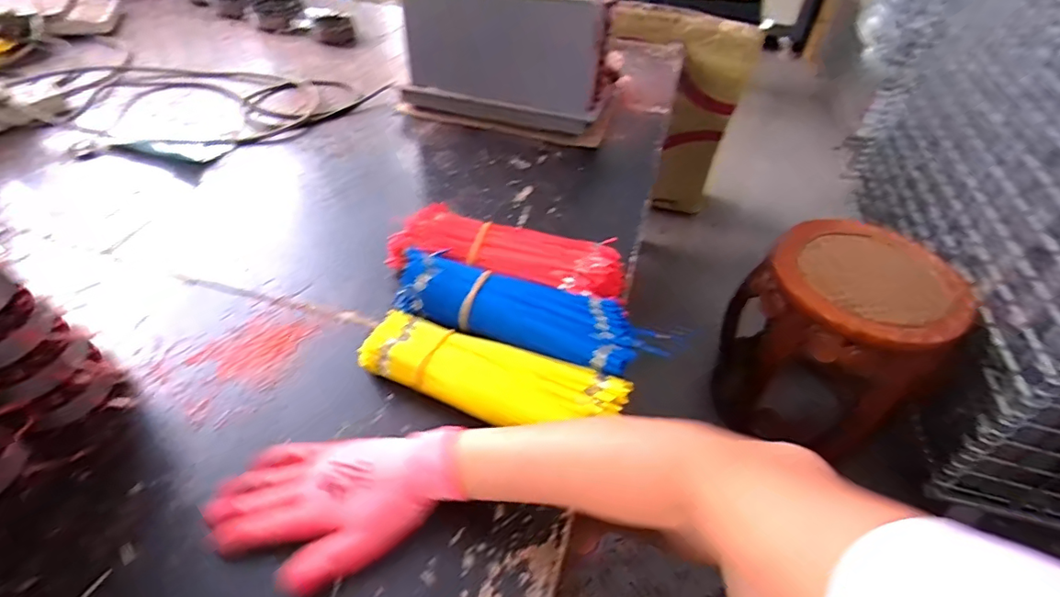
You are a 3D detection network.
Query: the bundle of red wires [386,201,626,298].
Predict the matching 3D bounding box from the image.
[{"bbox_3d":[-0.026,-0.047,0.610,0.264,0.058,0.088,14,47,9],"label":"bundle of red wires"}]

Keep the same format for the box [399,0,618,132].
[{"bbox_3d":[-0.031,-0.381,0.827,0.318,0.202,0.101,14,47,10],"label":"box"}]

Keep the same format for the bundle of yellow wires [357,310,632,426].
[{"bbox_3d":[-0.035,0.077,0.494,0.246,0.046,0.075,15,47,10],"label":"bundle of yellow wires"}]

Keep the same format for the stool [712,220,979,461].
[{"bbox_3d":[0.576,0.107,1.070,0.318,0.445,0.273,33,53,25],"label":"stool"}]

